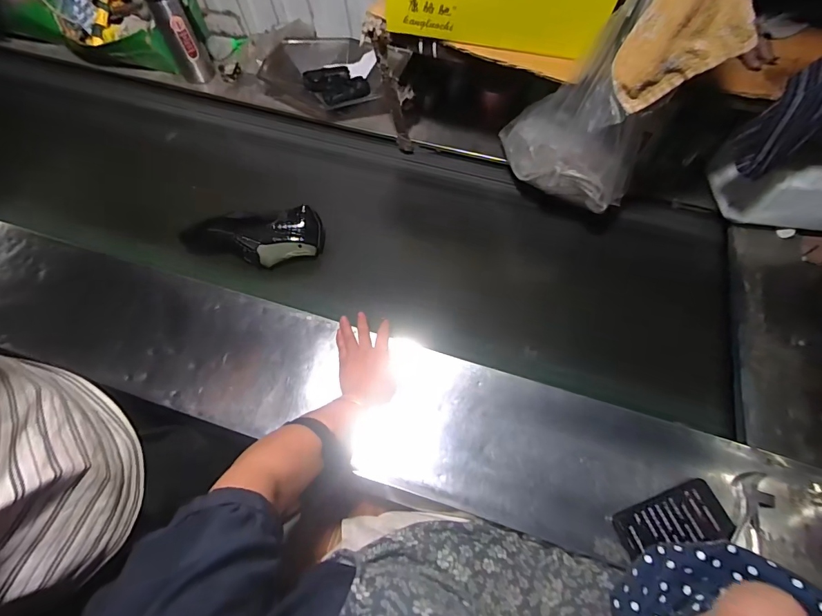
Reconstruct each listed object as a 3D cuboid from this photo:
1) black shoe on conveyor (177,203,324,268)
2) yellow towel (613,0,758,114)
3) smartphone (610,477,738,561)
[{"bbox_3d":[-0.306,-0.132,0.791,0.254,0.092,0.097,0,66,1],"label":"black shoe on conveyor"},{"bbox_3d":[0.323,-0.326,0.458,0.126,0.200,0.050,41,73,17],"label":"yellow towel"},{"bbox_3d":[0.382,0.315,0.581,0.159,0.016,0.079,-18,67,-7],"label":"smartphone"}]

